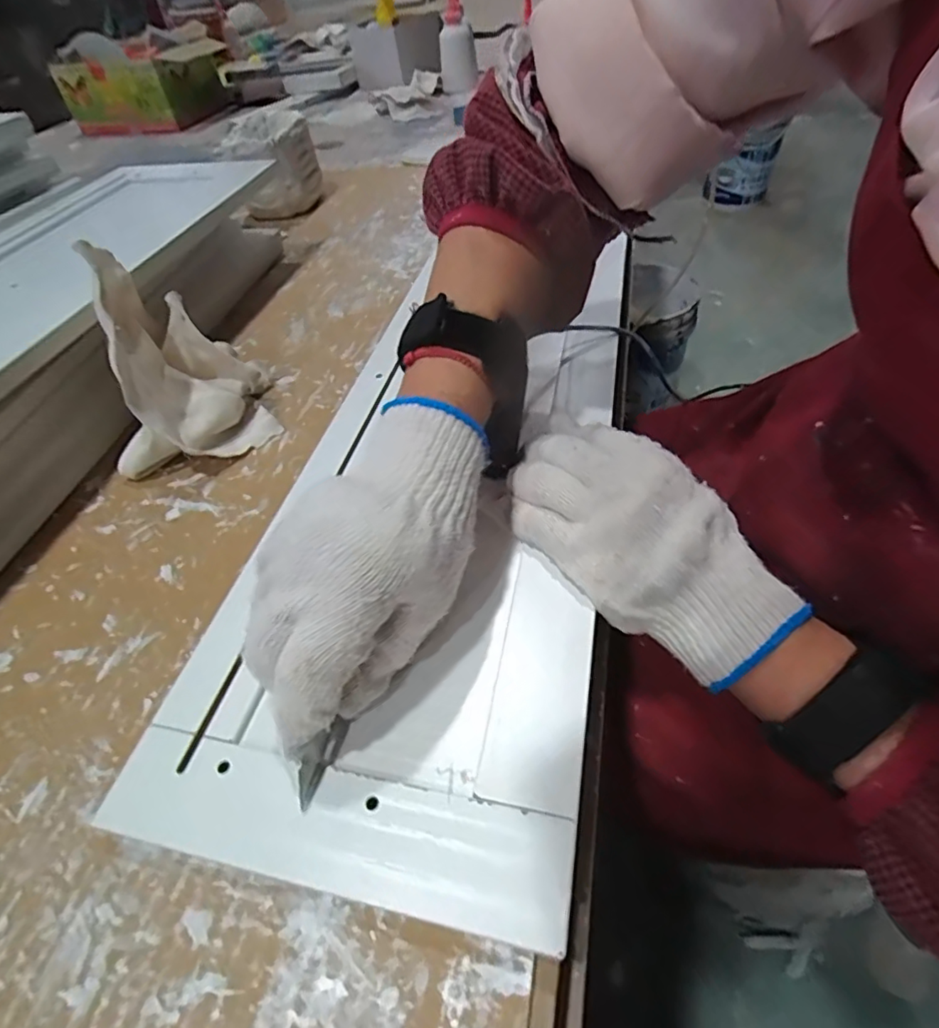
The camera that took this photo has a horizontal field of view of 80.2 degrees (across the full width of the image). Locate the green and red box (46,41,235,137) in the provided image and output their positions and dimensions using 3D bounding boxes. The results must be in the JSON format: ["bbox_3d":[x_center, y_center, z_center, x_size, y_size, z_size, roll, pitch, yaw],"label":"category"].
[{"bbox_3d":[-0.660,-0.859,1.123,0.276,0.116,0.194,3,48,9],"label":"green and red box"}]

